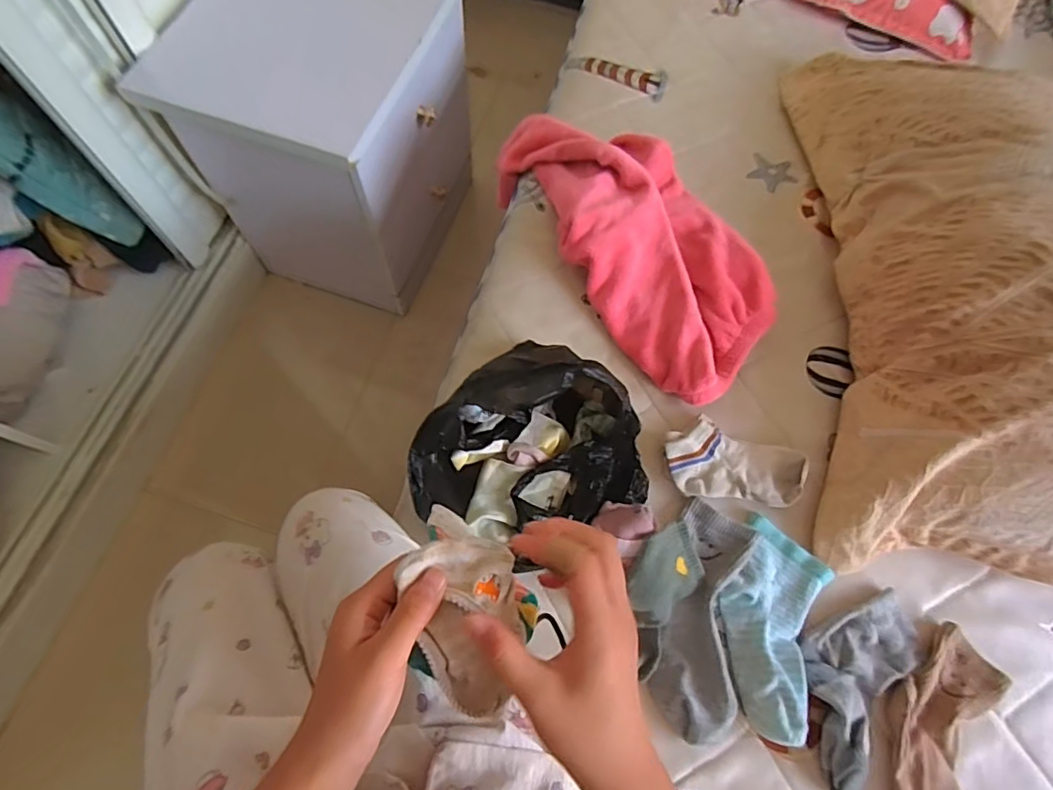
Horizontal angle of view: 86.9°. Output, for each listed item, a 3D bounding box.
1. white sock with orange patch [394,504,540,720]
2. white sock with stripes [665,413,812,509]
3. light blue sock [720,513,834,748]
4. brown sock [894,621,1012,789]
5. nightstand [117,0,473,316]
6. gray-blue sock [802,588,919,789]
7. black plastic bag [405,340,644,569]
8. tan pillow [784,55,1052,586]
[{"bbox_3d":[-0.031,0.130,0.320,0.070,0.023,0.129,-2,103,-4],"label":"white sock with orange patch"},{"bbox_3d":[0.220,0.071,0.595,0.138,0.031,0.082,8,68,0],"label":"white sock with stripes"},{"bbox_3d":[0.233,0.214,0.522,0.085,0.037,0.180,25,69,7],"label":"light blue sock"},{"bbox_3d":[0.376,0.316,0.504,0.076,0.032,0.204,30,70,9],"label":"brown sock"},{"bbox_3d":[-0.323,-0.460,0.985,0.340,0.439,0.394,17,69,4],"label":"nightstand"},{"bbox_3d":[0.307,0.263,0.516,0.082,0.026,0.177,37,71,11],"label":"gray-blue sock"},{"bbox_3d":[0.011,0.058,0.528,0.198,0.116,0.206,40,72,12],"label":"black plastic bag"},{"bbox_3d":[0.555,-0.140,0.625,0.423,0.156,0.695,8,68,0],"label":"tan pillow"}]

